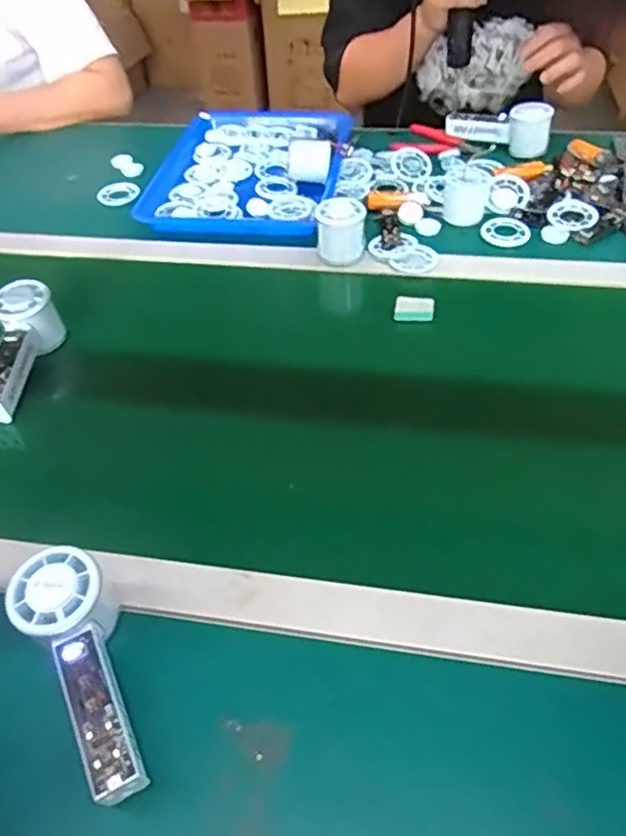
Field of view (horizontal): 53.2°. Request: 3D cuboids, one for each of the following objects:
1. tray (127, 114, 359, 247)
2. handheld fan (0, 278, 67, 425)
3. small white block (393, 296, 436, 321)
[{"bbox_3d":[-0.087,-0.373,0.898,0.264,0.040,0.365,7,48,11],"label":"tray"},{"bbox_3d":[-0.293,-0.063,0.622,0.052,0.063,0.154,2,64,7],"label":"handheld fan"},{"bbox_3d":[0.108,-0.116,0.663,0.041,0.008,0.033,5,48,9],"label":"small white block"}]

